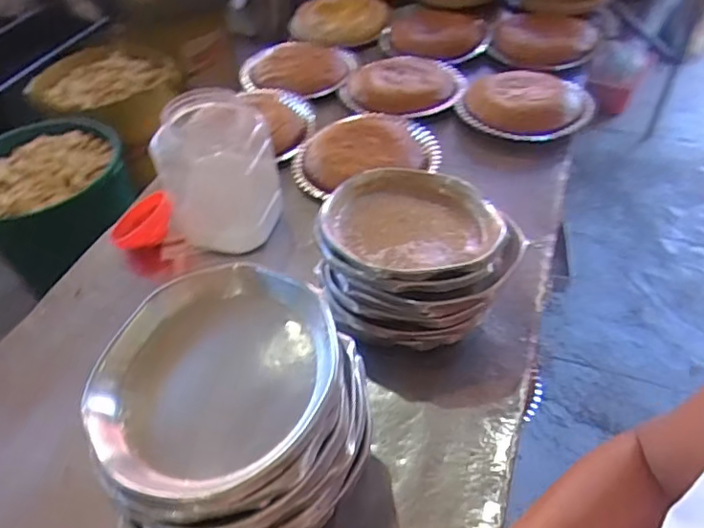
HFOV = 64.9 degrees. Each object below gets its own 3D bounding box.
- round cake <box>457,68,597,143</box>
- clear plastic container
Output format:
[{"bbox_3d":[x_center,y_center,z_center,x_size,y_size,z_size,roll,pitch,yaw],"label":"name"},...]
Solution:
[{"bbox_3d":[0.285,-0.261,0.914,0.199,0.050,0.188,-3,47,3],"label":"round cake"},{"bbox_3d":[-0.170,-0.122,0.725,0.120,0.163,0.126,-3,47,4],"label":"clear plastic container"}]

